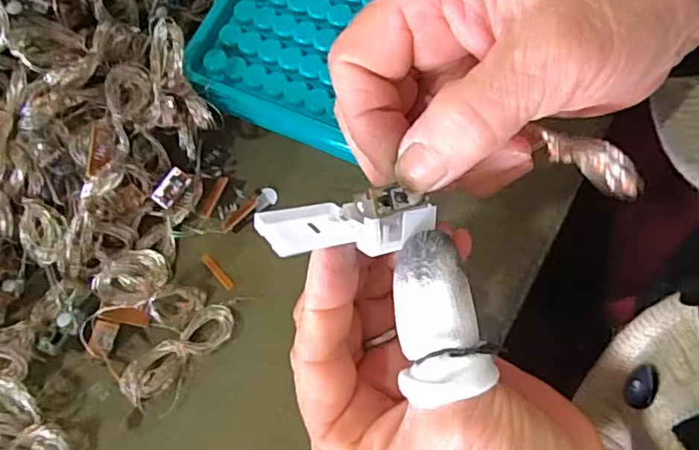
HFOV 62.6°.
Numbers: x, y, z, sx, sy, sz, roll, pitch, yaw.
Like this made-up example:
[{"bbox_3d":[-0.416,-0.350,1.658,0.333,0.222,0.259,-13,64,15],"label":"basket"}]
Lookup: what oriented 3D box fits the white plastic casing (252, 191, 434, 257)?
[{"bbox_3d":[0.000,-0.001,0.173,0.054,0.015,0.020,-3,74,-17],"label":"white plastic casing"}]

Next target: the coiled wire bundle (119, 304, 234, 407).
[{"bbox_3d":[-0.077,0.058,0.261,0.056,0.013,0.018,-40,73,-8],"label":"coiled wire bundle"}]

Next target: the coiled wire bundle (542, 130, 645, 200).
[{"bbox_3d":[0.075,-0.020,0.178,0.008,0.011,0.037,-37,45,-9],"label":"coiled wire bundle"}]

